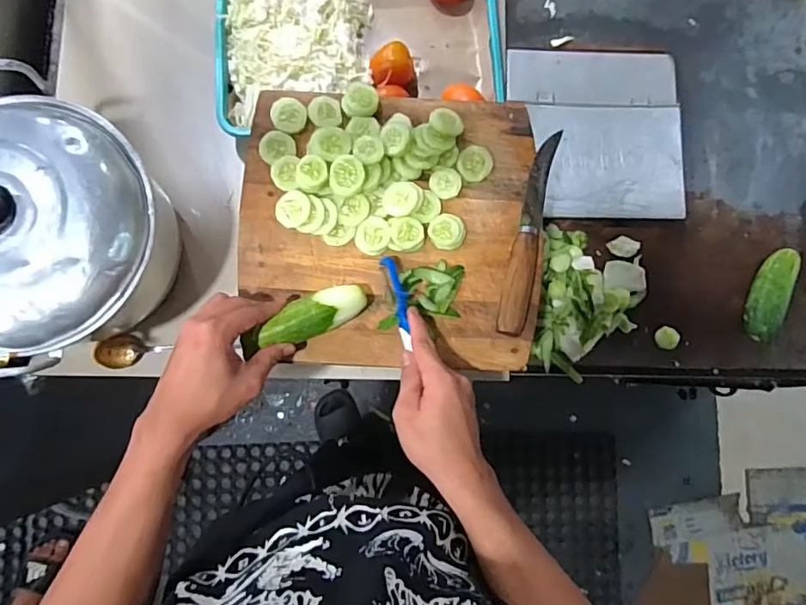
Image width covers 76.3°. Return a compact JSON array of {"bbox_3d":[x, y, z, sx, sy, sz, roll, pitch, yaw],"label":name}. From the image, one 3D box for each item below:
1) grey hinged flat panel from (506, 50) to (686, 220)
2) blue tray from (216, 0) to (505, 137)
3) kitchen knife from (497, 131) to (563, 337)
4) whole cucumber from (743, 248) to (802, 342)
[{"bbox_3d":[0.260,-0.227,0.694,0.224,0.021,0.231,0,84,-2],"label":"grey hinged flat panel"},{"bbox_3d":[-0.054,-0.358,0.668,0.370,0.049,0.240,-9,84,-3],"label":"blue tray"},{"bbox_3d":[0.127,-0.072,0.510,0.031,0.023,0.211,13,84,-1],"label":"kitchen knife"},{"bbox_3d":[0.474,-0.010,0.661,0.041,0.041,0.122,17,84,0],"label":"whole cucumber"}]

